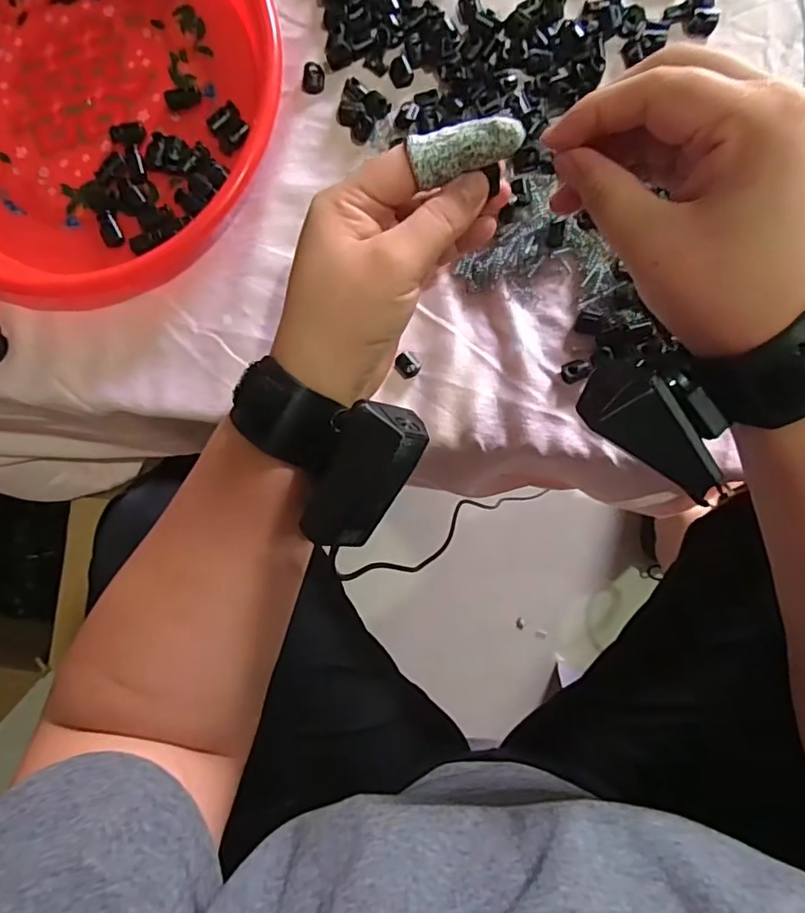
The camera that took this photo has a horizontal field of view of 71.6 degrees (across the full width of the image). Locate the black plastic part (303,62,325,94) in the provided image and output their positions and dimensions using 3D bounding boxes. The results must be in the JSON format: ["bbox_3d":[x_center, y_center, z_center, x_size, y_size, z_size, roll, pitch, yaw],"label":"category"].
[{"bbox_3d":[-0.054,-0.231,0.340,0.013,0.005,0.017,12,89,4],"label":"black plastic part"}]

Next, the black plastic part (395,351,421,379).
[{"bbox_3d":[0.003,-0.055,0.336,0.015,0.004,0.015,-33,87,3],"label":"black plastic part"}]

